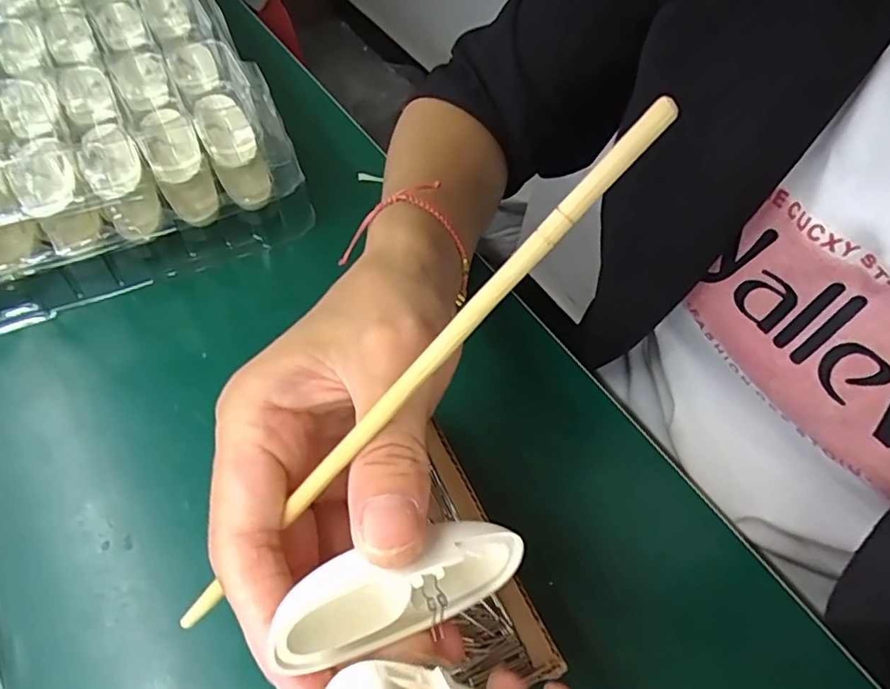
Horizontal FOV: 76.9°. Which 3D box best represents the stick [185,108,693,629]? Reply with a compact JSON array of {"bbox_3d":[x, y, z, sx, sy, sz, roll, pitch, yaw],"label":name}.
[{"bbox_3d":[-0.015,0.016,0.142,0.185,0.004,0.006,-47,64,17],"label":"stick"}]

